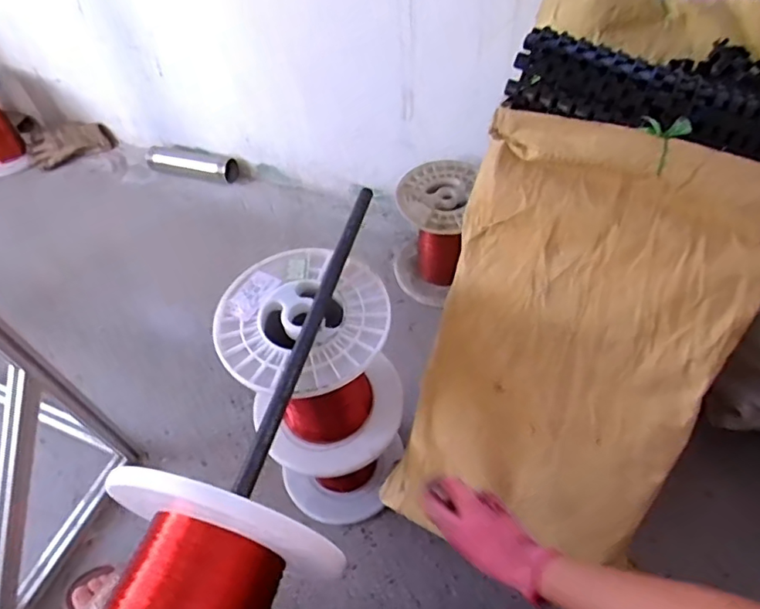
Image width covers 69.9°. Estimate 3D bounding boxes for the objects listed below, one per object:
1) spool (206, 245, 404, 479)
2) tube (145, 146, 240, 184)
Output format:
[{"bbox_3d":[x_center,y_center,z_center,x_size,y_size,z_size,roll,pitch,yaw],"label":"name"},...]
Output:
[{"bbox_3d":[-0.081,0.079,0.708,0.197,0.218,0.202,-2,53,3],"label":"spool"},{"bbox_3d":[-0.518,-0.378,1.482,0.267,0.063,0.069,12,56,11],"label":"tube"}]

